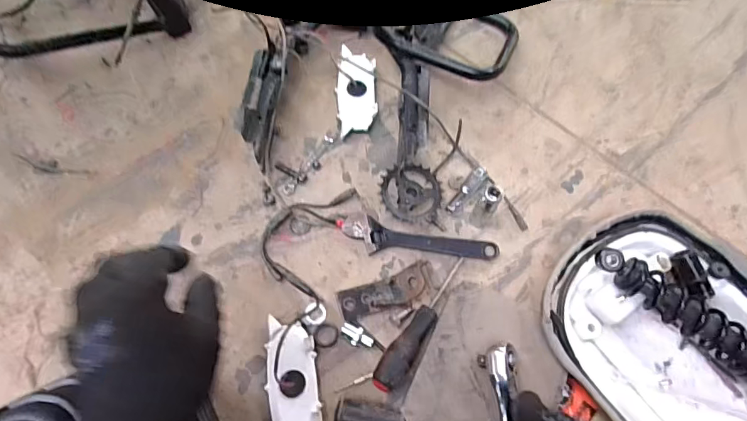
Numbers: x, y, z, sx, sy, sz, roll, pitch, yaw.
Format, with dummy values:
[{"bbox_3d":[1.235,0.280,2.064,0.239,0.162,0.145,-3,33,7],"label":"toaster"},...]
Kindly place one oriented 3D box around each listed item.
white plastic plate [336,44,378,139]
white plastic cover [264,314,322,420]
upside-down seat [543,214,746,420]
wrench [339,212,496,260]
[{"bbox_3d":[-0.024,-0.176,0.670,0.055,0.015,0.137,-1,71,-3],"label":"white plastic plate"},{"bbox_3d":[-0.089,0.193,0.516,0.054,0.022,0.137,-6,66,-6],"label":"white plastic cover"},{"bbox_3d":[0.372,0.170,0.525,0.276,0.064,0.360,-39,73,-18],"label":"upside-down seat"},{"bbox_3d":[0.059,0.044,0.593,0.195,0.018,0.044,12,66,3],"label":"wrench"}]

